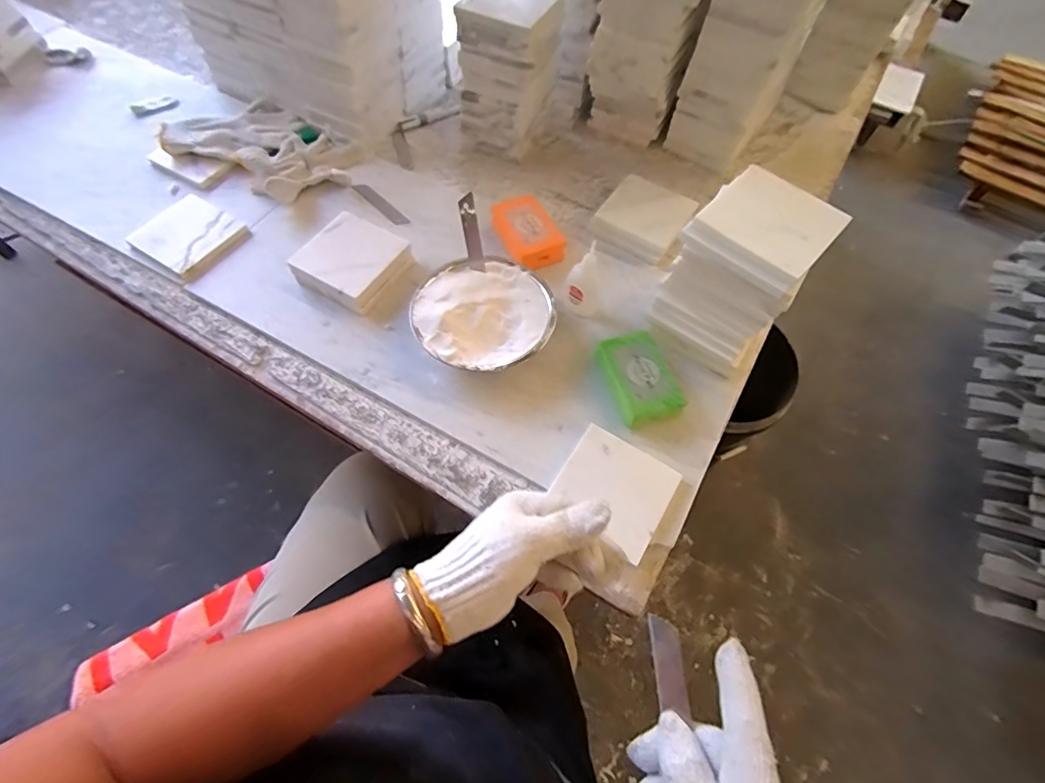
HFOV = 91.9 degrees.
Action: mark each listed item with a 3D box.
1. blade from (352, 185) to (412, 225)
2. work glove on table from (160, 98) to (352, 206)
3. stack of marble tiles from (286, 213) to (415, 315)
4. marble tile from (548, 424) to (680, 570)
[{"bbox_3d":[-0.191,-0.254,0.686,0.095,0.007,0.023,42,68,17],"label":"blade"},{"bbox_3d":[-0.347,-0.338,0.694,0.256,0.037,0.148,25,64,9],"label":"work glove on table"},{"bbox_3d":[-0.200,-0.156,0.599,0.106,0.042,0.106,30,65,11],"label":"stack of marble tiles"},{"bbox_3d":[0.086,0.090,0.475,0.100,0.011,0.093,32,65,12],"label":"marble tile"}]

